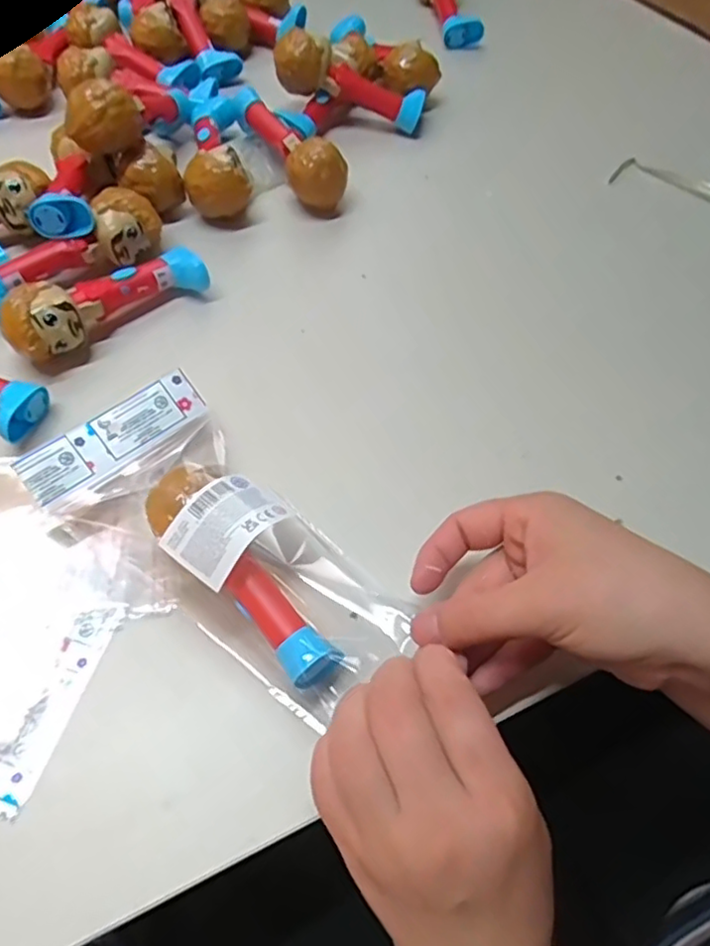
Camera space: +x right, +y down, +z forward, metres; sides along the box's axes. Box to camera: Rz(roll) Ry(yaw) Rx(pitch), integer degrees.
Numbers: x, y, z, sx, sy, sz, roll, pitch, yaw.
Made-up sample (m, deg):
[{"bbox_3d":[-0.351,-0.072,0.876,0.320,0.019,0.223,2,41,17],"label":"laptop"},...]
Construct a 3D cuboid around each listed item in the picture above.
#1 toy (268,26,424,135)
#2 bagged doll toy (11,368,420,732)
[{"bbox_3d":[-0.004,-0.322,0.515,0.124,0.042,0.044,15,60,-15],"label":"toy"},{"bbox_3d":[-0.065,0.030,0.313,0.193,0.052,0.091,36,65,20],"label":"bagged doll toy"}]

